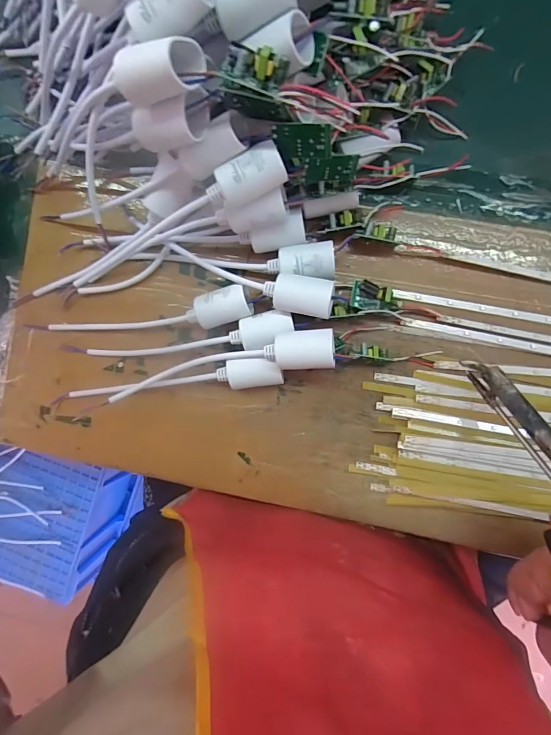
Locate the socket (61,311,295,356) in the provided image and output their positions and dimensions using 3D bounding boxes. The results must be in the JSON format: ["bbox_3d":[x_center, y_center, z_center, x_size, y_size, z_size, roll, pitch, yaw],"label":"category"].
[{"bbox_3d":[-0.083,-0.021,0.325,0.202,0.027,0.027,-6,92,17],"label":"socket"}]

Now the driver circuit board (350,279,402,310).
[{"bbox_3d":[0.079,-0.055,0.304,0.039,0.023,0.021,10,93,5],"label":"driver circuit board"}]

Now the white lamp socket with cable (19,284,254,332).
[{"bbox_3d":[-0.119,-0.041,0.325,0.205,0.021,0.028,-5,92,17],"label":"white lamp socket with cable"}]

